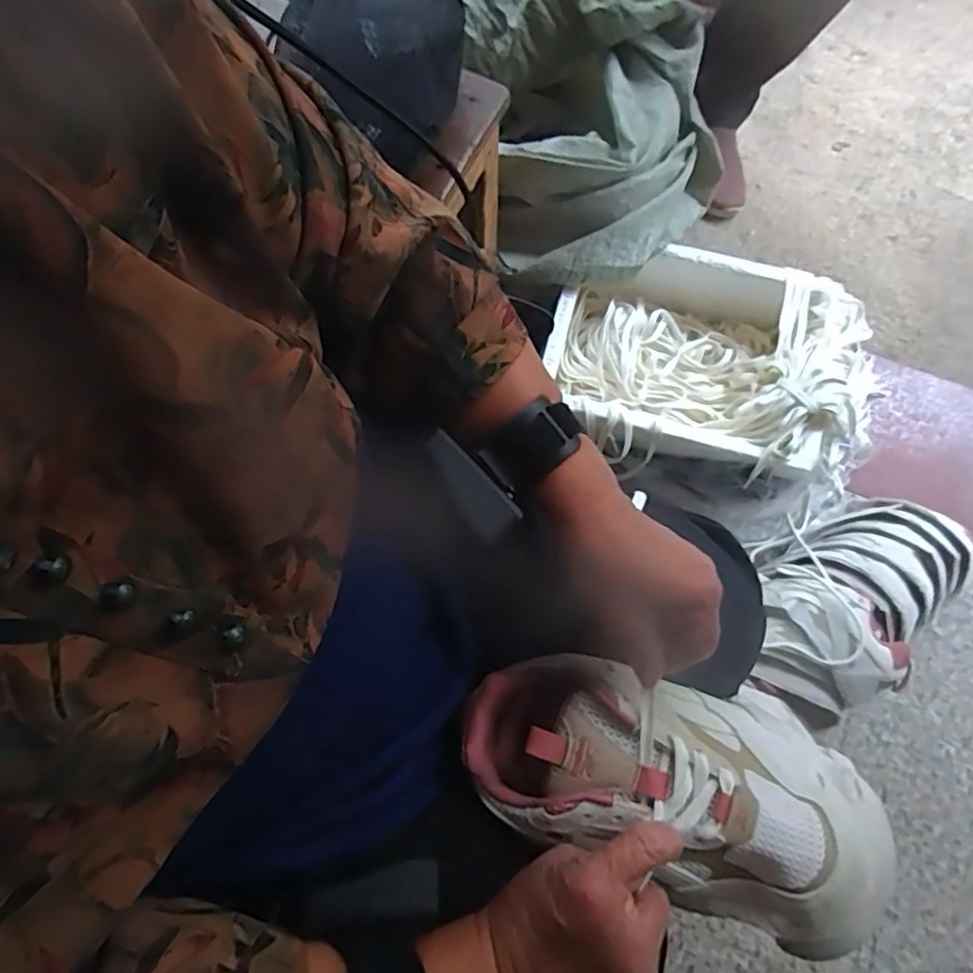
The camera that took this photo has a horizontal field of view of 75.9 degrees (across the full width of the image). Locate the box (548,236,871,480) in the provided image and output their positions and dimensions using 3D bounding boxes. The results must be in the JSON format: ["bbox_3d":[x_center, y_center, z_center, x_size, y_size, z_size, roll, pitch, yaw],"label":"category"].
[{"bbox_3d":[0.272,-0.167,0.802,0.339,0.137,0.252,17,78,5],"label":"box"}]

